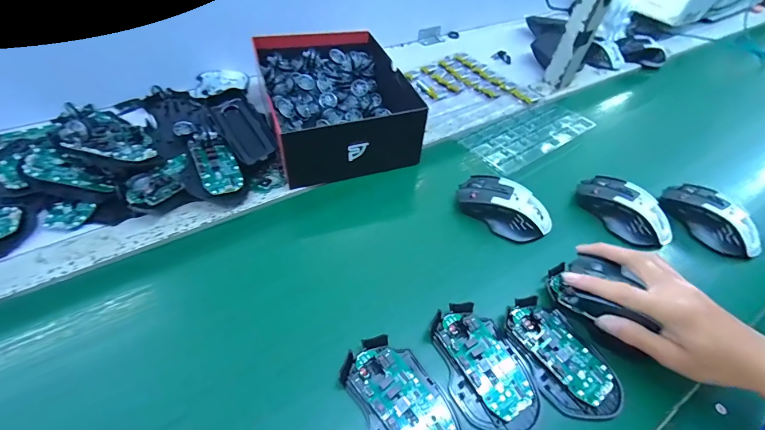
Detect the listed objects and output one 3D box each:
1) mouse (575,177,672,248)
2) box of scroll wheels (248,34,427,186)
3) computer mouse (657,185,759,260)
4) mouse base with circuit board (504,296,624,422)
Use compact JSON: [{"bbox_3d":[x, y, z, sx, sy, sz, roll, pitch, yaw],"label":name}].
[{"bbox_3d":[0.306,-0.009,0.461,0.060,0.036,0.113,-23,55,-25],"label":"mouse"},{"bbox_3d":[-0.070,-0.167,0.531,0.179,0.084,0.242,-11,51,-17],"label":"box of scroll wheels"},{"bbox_3d":[0.418,0.005,0.464,0.056,0.044,0.118,-16,53,-21],"label":"computer mouse"},{"bbox_3d":[0.169,0.130,0.344,0.071,0.014,0.115,-15,52,-20],"label":"mouse base with circuit board"}]

